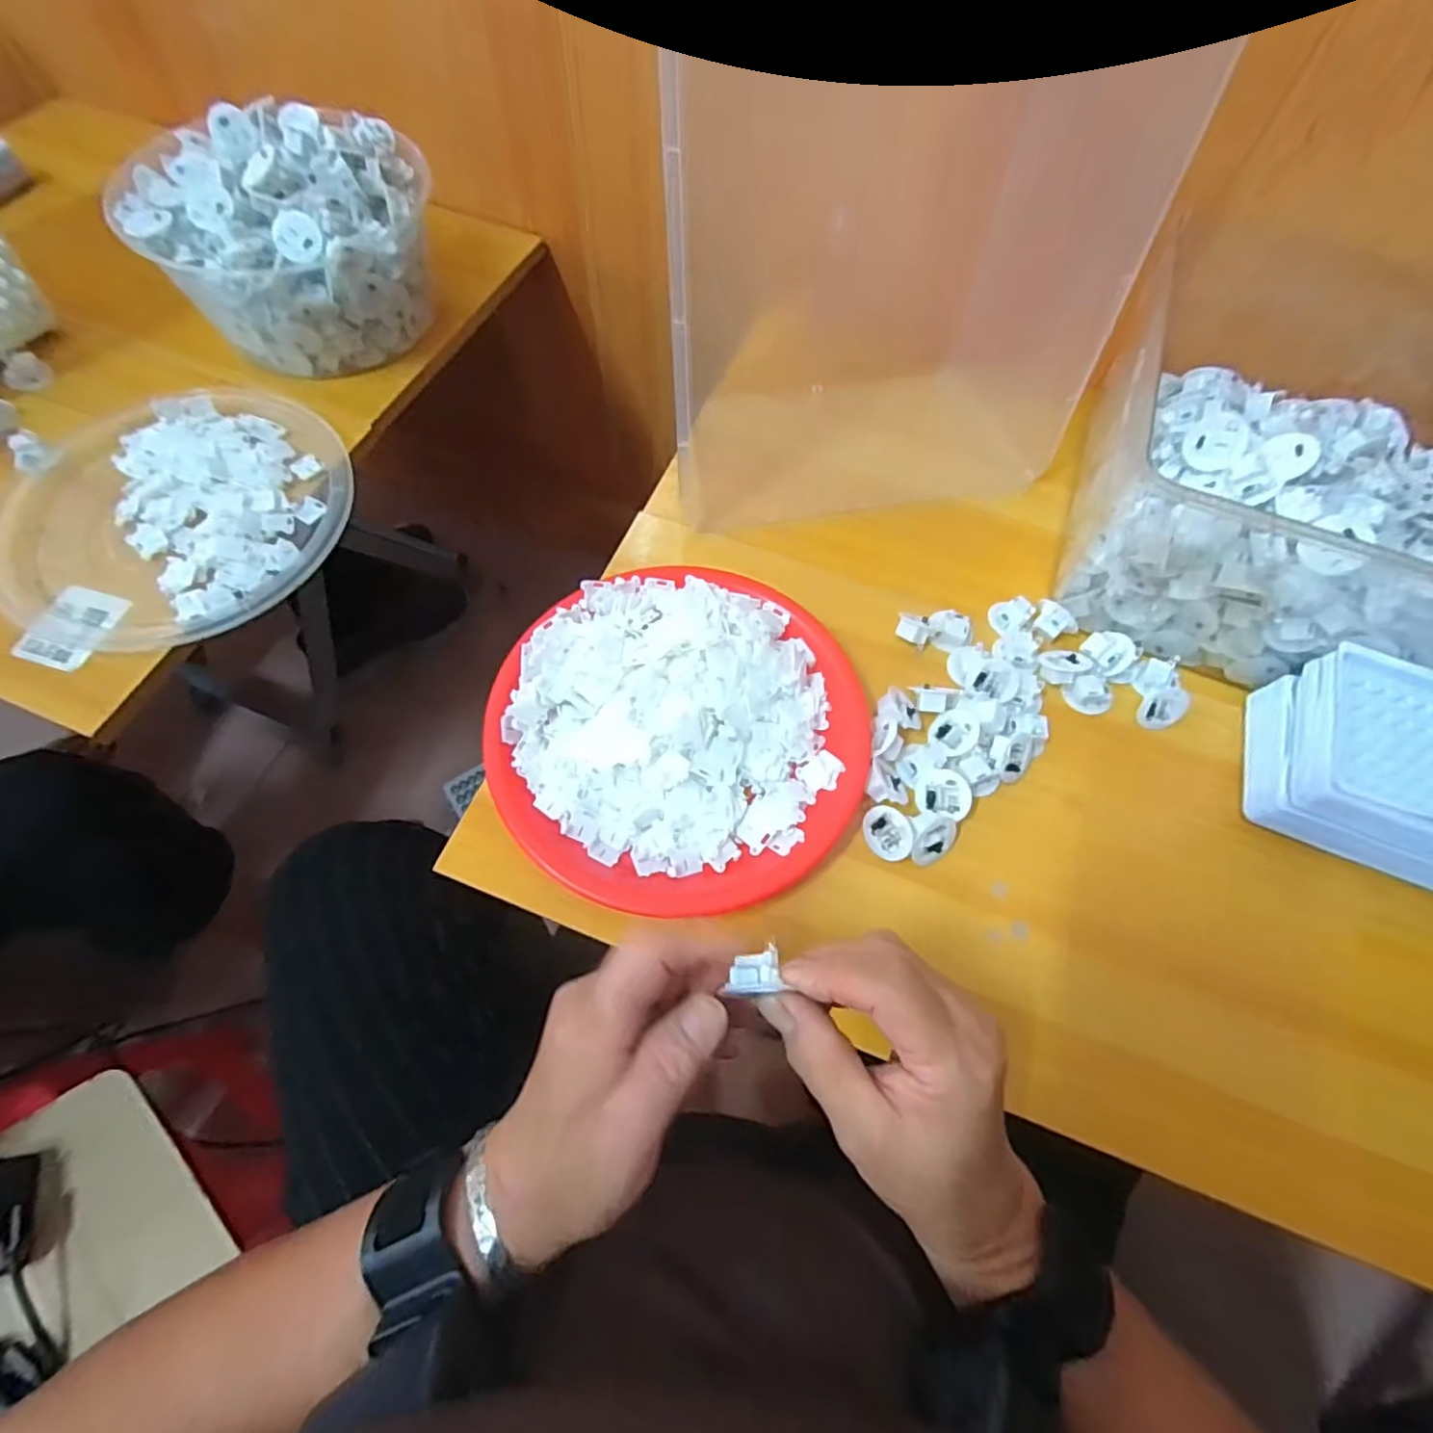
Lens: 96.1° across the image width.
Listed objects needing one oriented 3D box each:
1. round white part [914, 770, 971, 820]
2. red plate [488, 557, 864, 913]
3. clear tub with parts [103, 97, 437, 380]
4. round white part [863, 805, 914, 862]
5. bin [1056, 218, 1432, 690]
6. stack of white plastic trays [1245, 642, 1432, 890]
[{"bbox_3d":[0.139,0.047,0.391,0.029,0.009,0.030,1,65,-2],"label":"round white part"},{"bbox_3d":[-0.022,0.005,0.400,0.218,0.035,0.219,1,65,-2],"label":"red plate"},{"bbox_3d":[-0.340,-0.384,0.524,0.218,0.114,0.165,-12,66,-8],"label":"clear tub with parts"},{"bbox_3d":[0.101,0.069,0.382,0.029,0.010,0.032,-33,85,28],"label":"round white part"},{"bbox_3d":[0.415,-0.178,0.439,0.295,0.116,0.307,22,66,8],"label":"bin"},{"bbox_3d":[0.408,0.034,0.386,0.130,0.071,0.112,20,66,7],"label":"stack of white plastic trays"}]

